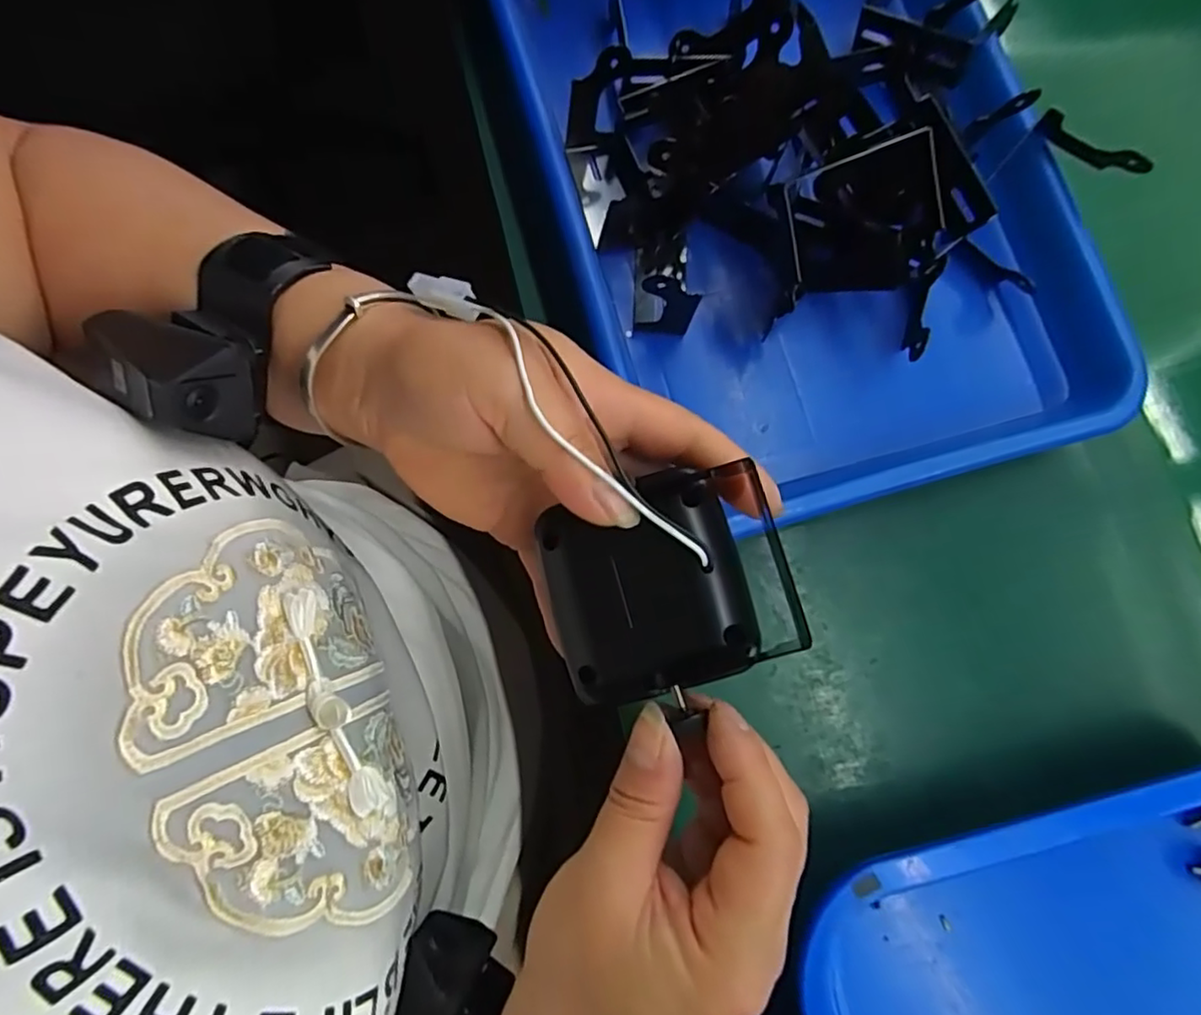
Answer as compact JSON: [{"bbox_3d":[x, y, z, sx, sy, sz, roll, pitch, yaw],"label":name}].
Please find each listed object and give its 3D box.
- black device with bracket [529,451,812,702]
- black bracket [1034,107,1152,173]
[{"bbox_3d":[0.023,0.026,0.207,0.076,0.025,0.065,-14,80,-4],"label":"black device with bracket"},{"bbox_3d":[0.227,-0.167,0.296,0.050,0.020,0.009,31,80,4],"label":"black bracket"}]

